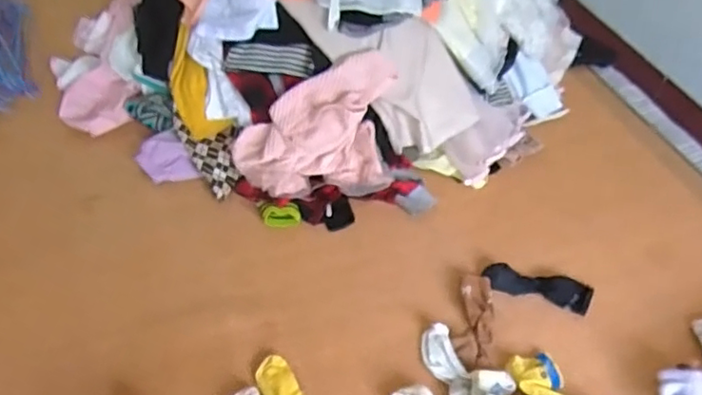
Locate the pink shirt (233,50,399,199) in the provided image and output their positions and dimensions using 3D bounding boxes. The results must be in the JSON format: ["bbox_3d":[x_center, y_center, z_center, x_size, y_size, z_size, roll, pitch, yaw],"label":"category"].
[{"bbox_3d":[-0.063,-0.121,1.119,0.304,0.170,0.194,-6,52,-7],"label":"pink shirt"}]

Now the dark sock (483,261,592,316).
[{"bbox_3d":[0.317,0.146,1.017,0.180,0.014,0.062,15,55,7],"label":"dark sock"}]

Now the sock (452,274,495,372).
[{"bbox_3d":[0.202,0.198,0.970,0.059,0.016,0.166,13,55,6],"label":"sock"}]

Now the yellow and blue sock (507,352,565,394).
[{"bbox_3d":[0.284,0.272,0.917,0.085,0.025,0.079,11,55,4],"label":"yellow and blue sock"}]

